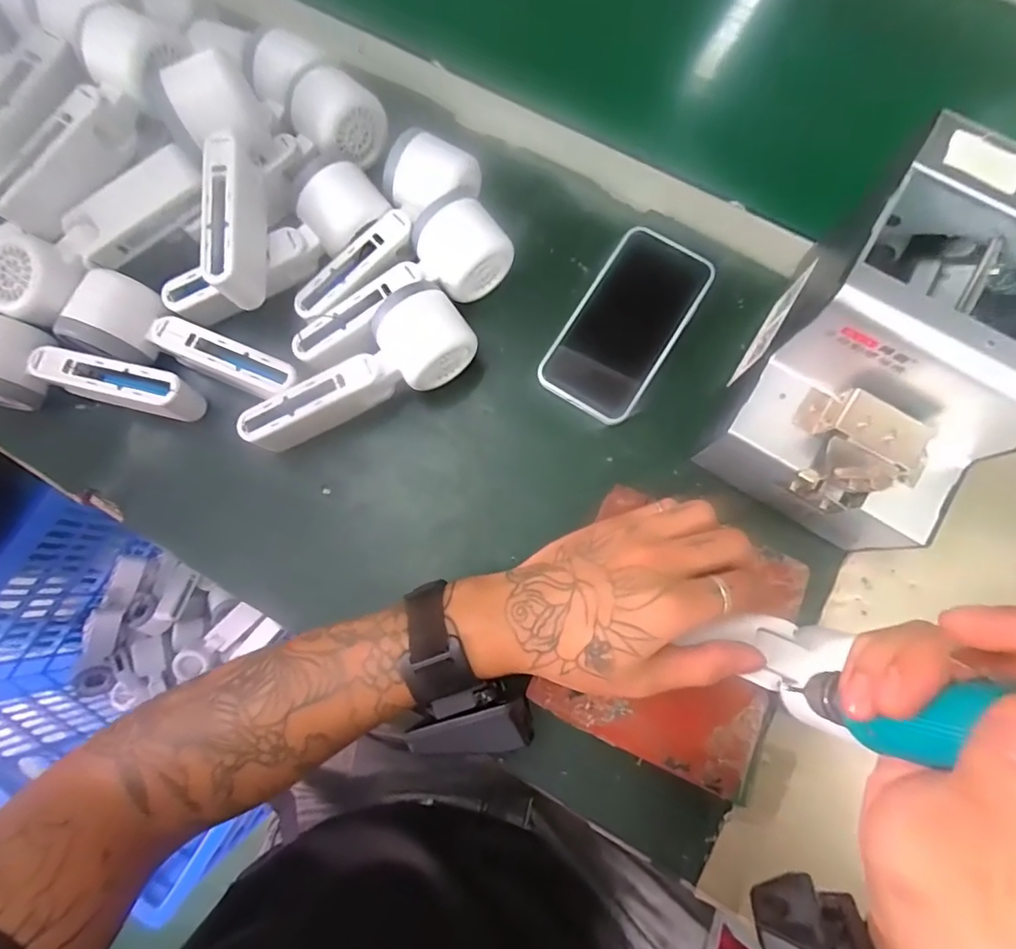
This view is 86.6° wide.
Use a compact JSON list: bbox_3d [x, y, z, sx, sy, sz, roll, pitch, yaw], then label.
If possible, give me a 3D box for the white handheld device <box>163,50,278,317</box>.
[{"bbox_3d":[-0.183,-0.193,0.356,0.053,0.064,0.162,-14,78,-2],"label":"white handheld device"}]

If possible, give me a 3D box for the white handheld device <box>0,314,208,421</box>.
[{"bbox_3d":[-0.291,-0.067,0.367,0.143,0.053,0.053,7,78,3],"label":"white handheld device"}]

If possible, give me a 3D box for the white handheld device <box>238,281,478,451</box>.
[{"bbox_3d":[-0.104,-0.068,0.371,0.165,0.054,0.059,-32,79,-5],"label":"white handheld device"}]

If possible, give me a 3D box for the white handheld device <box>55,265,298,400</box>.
[{"bbox_3d":[-0.226,-0.084,0.376,0.154,0.044,0.058,27,80,7],"label":"white handheld device"}]

